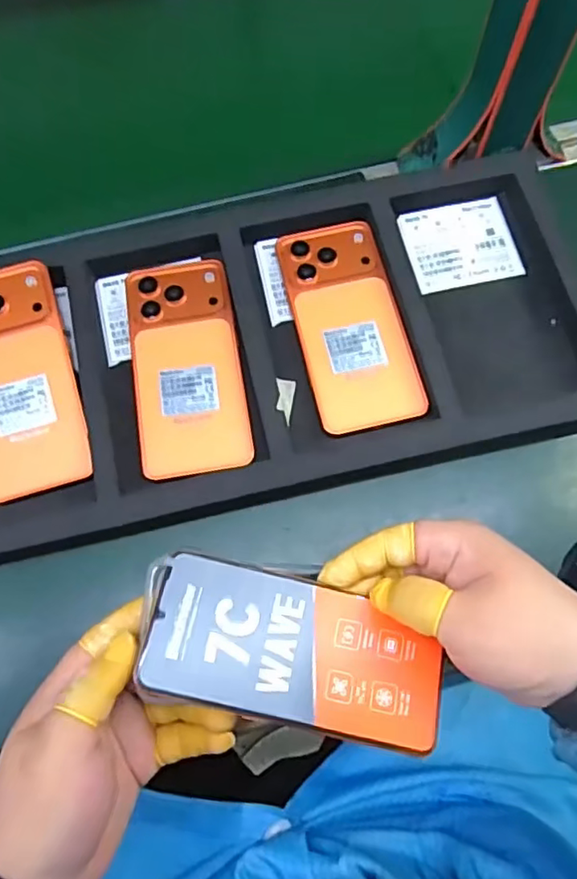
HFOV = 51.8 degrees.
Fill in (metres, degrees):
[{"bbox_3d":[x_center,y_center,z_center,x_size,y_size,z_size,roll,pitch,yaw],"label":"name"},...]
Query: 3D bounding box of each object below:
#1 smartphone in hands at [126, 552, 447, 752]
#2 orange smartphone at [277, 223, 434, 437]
[{"bbox_3d":[0.005,0.115,0.321,0.158,0.014,0.072,17,73,-1],"label":"smartphone in hands"},{"bbox_3d":[0.044,-0.084,0.431,0.075,0.010,0.160,-12,73,-4],"label":"orange smartphone"}]

